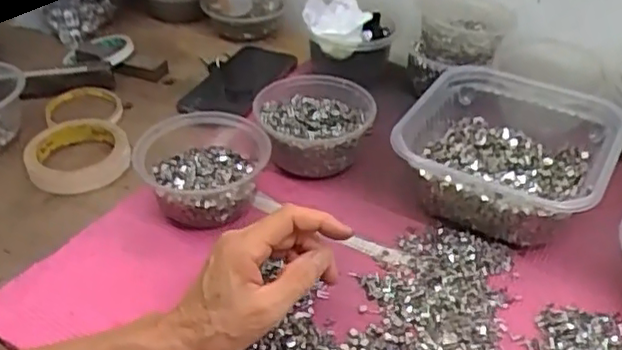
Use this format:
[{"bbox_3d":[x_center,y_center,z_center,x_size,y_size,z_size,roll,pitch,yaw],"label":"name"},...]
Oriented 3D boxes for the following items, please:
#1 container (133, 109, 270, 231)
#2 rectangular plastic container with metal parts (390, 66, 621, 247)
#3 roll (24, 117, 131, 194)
[{"bbox_3d":[-0.096,-0.011,0.597,0.111,0.057,0.130,-2,40,-1],"label":"container"},{"bbox_3d":[0.180,-0.022,0.592,0.173,0.068,0.179,21,45,24],"label":"rectangular plastic container with metal parts"},{"bbox_3d":[-0.235,-0.026,0.662,0.101,0.019,0.108,-7,41,-7],"label":"roll"}]

